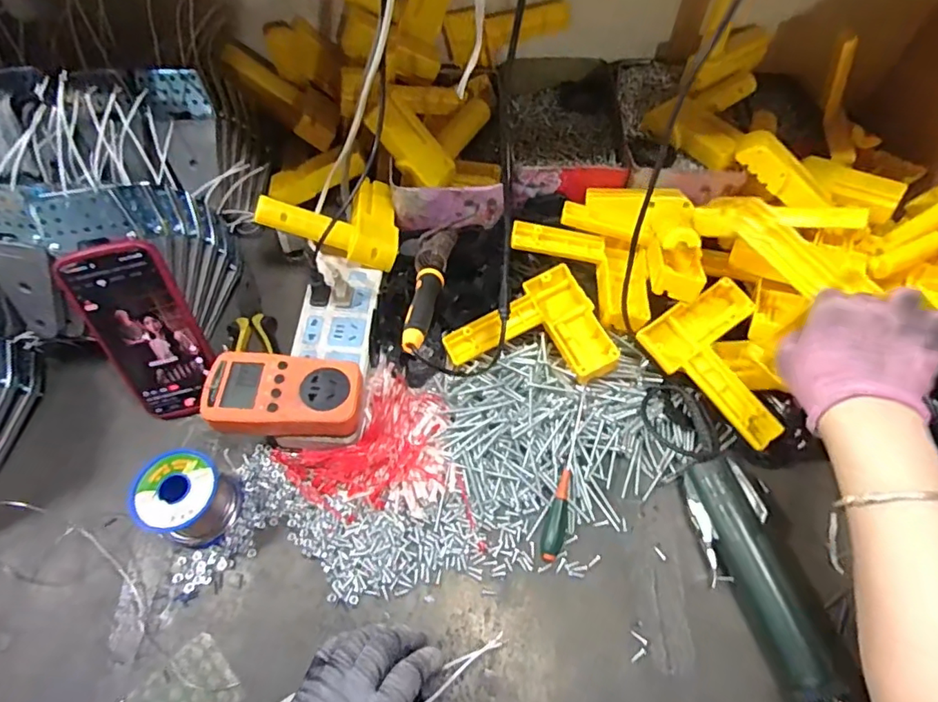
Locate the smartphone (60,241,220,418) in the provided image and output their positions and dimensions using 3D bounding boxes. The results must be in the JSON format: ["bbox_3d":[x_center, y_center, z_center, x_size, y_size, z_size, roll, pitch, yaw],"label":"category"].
[{"bbox_3d":[-0.285,-0.013,0.473,0.084,0.167,0.013,-11,31,2],"label":"smartphone"}]

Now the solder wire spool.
[{"bbox_3d":[-0.233,0.124,0.444,0.064,0.059,0.062,0,59,-1],"label":"solder wire spool"}]

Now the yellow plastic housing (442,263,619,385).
[{"bbox_3d":[0.060,-0.009,0.509,0.142,0.033,0.112,-22,62,-14],"label":"yellow plastic housing"}]

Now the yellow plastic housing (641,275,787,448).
[{"bbox_3d":[0.243,0.014,0.498,0.112,0.042,0.142,-30,64,-17],"label":"yellow plastic housing"}]

